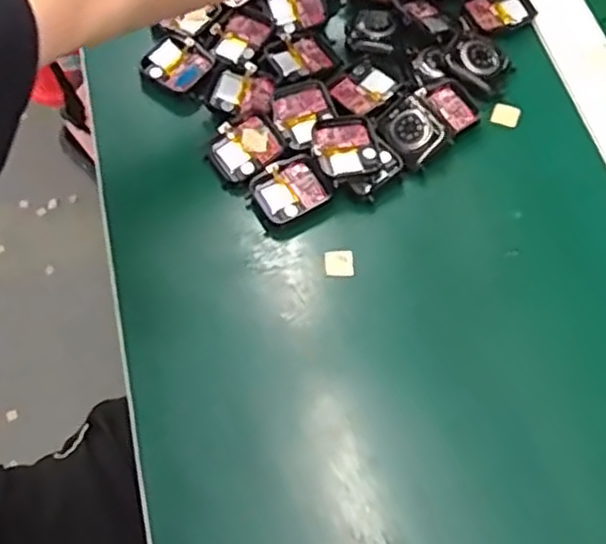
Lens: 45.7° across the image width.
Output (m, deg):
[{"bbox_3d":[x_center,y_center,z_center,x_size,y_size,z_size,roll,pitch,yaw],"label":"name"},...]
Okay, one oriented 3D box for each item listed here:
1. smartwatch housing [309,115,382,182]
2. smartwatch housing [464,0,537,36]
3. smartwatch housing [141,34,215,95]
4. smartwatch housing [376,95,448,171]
[{"bbox_3d":[0.025,-0.071,0.418,0.038,0.012,0.039,-13,63,-7],"label":"smartwatch housing"},{"bbox_3d":[0.129,-0.173,0.472,0.043,0.004,0.034,-20,64,-10],"label":"smartwatch housing"},{"bbox_3d":[-0.079,-0.133,0.458,0.037,0.008,0.037,36,68,17],"label":"smartwatch housing"},{"bbox_3d":[0.064,-0.082,0.424,0.032,0.005,0.038,-38,72,3],"label":"smartwatch housing"}]

